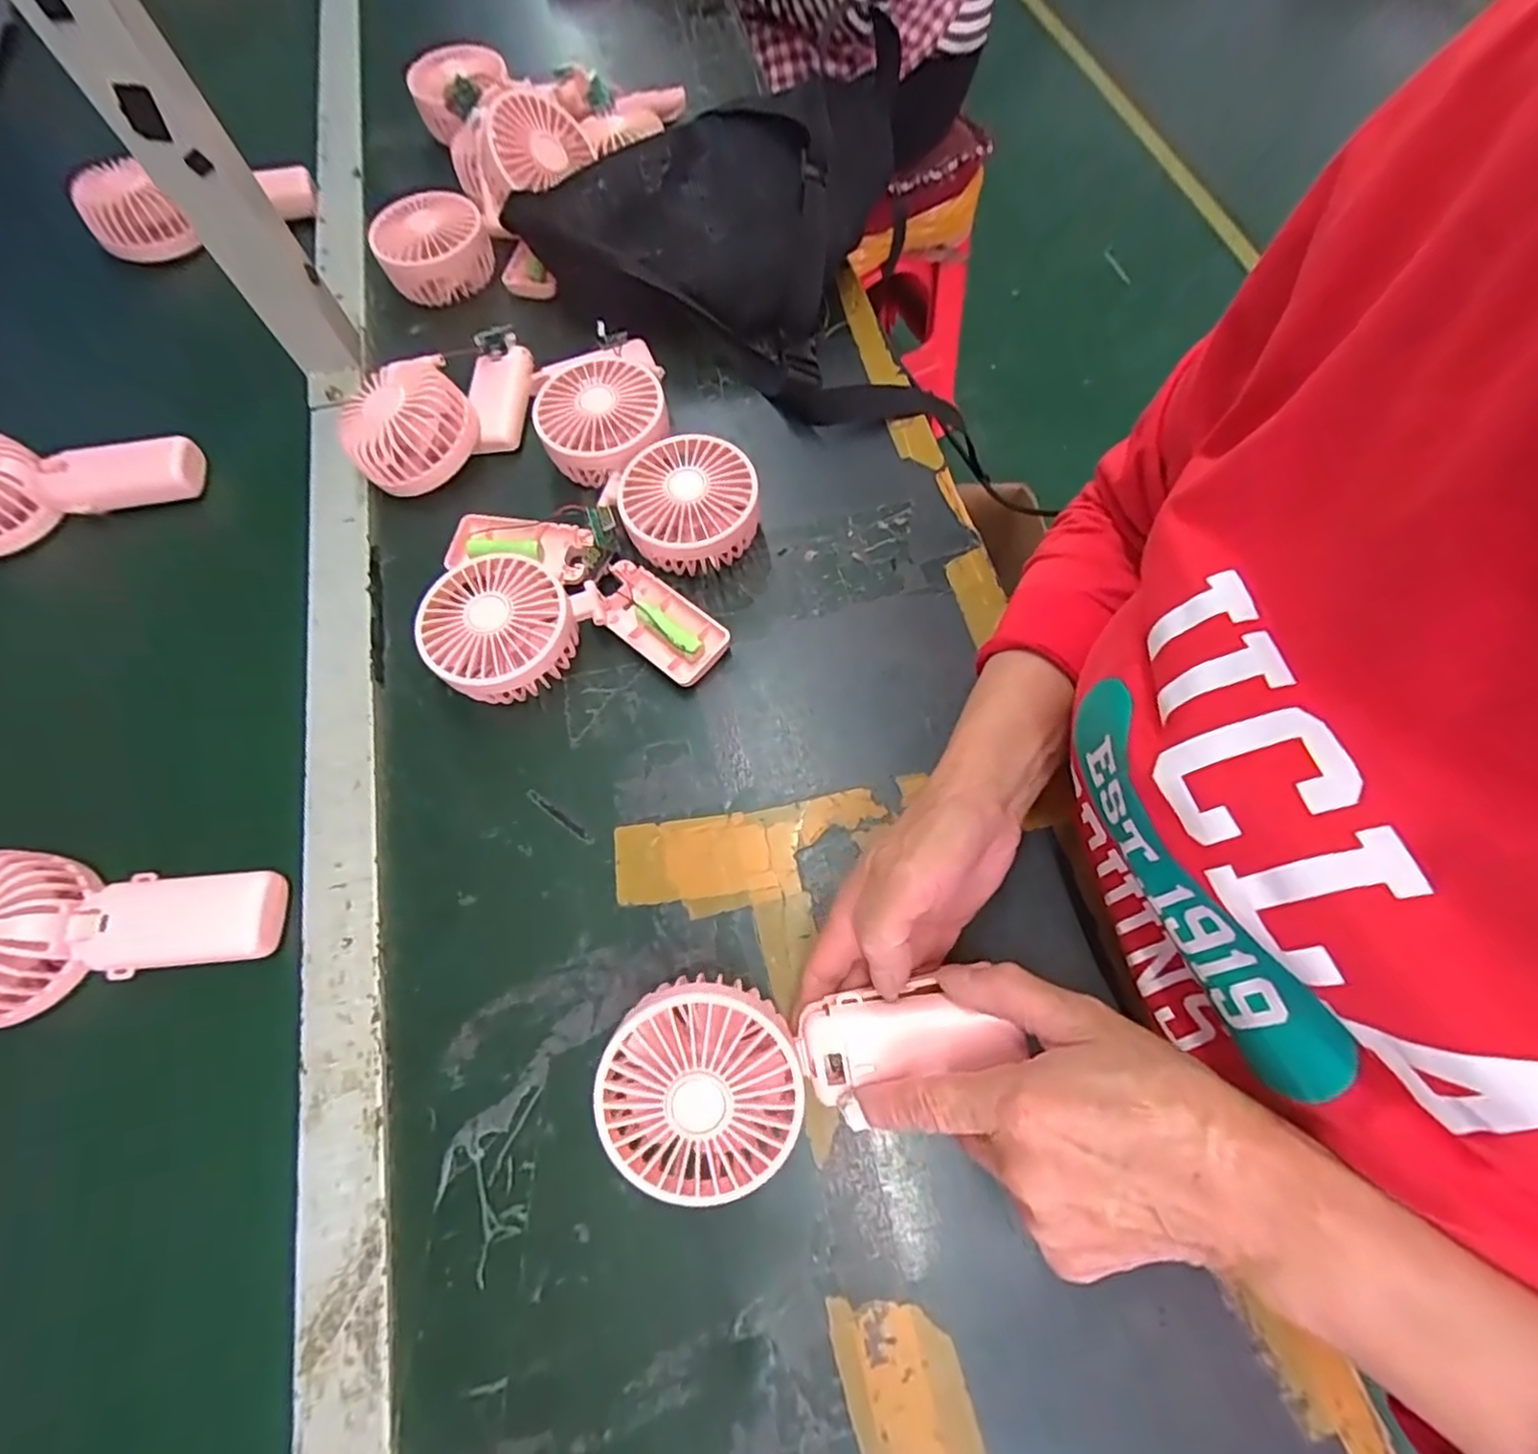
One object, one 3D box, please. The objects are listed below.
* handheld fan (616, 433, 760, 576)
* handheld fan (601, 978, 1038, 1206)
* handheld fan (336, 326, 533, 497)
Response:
[{"bbox_3d":[-0.051,-0.142,0.427,0.085,0.045,0.086,-19,68,-6],"label":"handheld fan"},{"bbox_3d":[0.014,0.146,0.285,0.172,0.037,0.083,-15,68,-1],"label":"handheld fan"},{"bbox_3d":[-0.225,-0.228,0.459,0.150,0.043,0.083,-41,72,-13],"label":"handheld fan"}]

